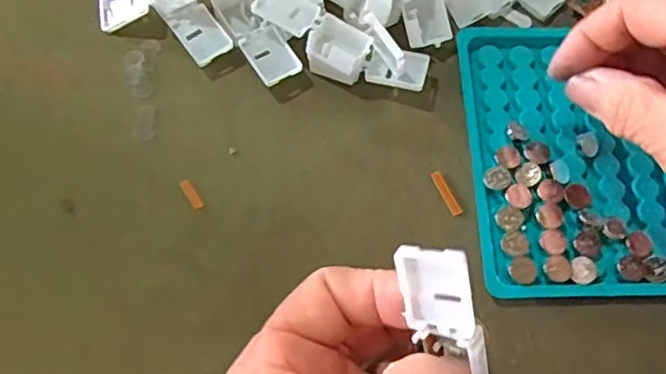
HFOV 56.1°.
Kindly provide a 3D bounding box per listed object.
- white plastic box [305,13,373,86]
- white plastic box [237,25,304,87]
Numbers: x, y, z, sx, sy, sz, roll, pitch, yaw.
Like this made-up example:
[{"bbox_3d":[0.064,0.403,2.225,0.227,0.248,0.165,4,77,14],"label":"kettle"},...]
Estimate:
[{"bbox_3d":[0.003,-0.063,0.290,0.026,0.022,0.022,25,70,6],"label":"white plastic box"},{"bbox_3d":[-0.030,-0.062,0.291,0.020,0.004,0.029,-30,74,-16],"label":"white plastic box"}]

